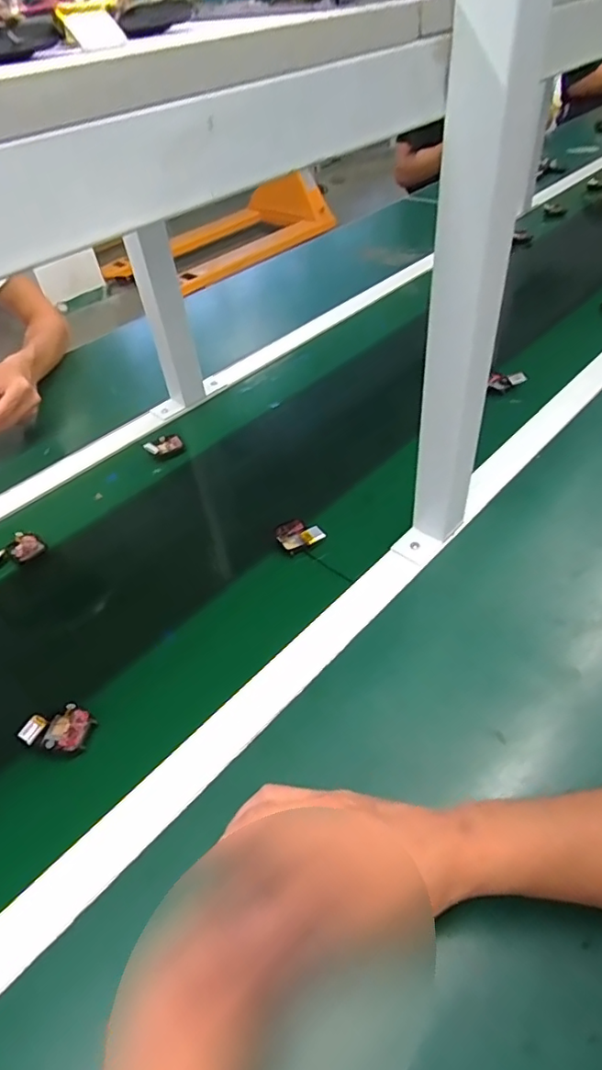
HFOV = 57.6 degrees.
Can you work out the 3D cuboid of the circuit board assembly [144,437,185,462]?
[{"bbox_3d":[-0.187,-0.120,0.746,0.049,0.021,0.029,-30,49,-23],"label":"circuit board assembly"}]

